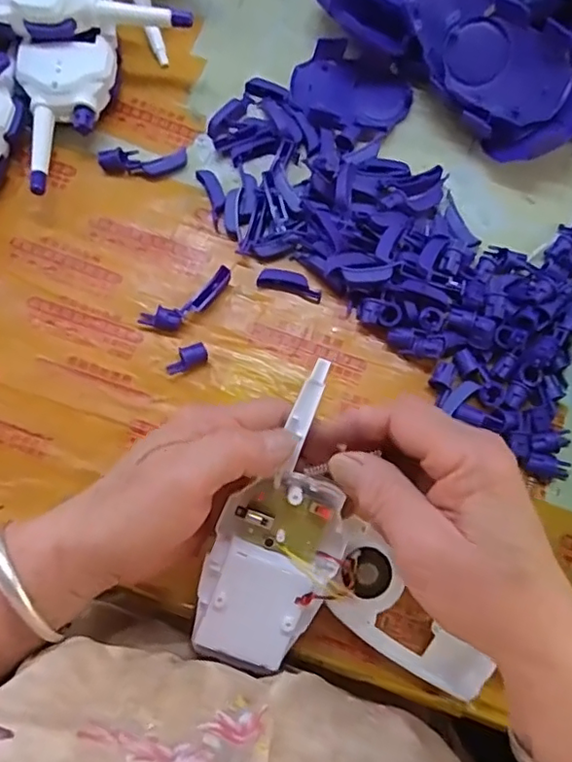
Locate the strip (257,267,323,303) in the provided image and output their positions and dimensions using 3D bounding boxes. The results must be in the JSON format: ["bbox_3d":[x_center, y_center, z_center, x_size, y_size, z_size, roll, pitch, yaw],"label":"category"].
[{"bbox_3d":[0.004,-0.065,0.378,0.043,0.008,0.014,15,76,2],"label":"strip"}]

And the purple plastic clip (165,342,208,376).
[{"bbox_3d":[-0.063,-0.014,0.361,0.027,0.012,0.011,-25,78,-8],"label":"purple plastic clip"}]

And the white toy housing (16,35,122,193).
[{"bbox_3d":[-0.143,-0.179,0.388,0.065,0.035,0.109,-10,77,-4],"label":"white toy housing"}]

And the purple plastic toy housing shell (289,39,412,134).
[{"bbox_3d":[0.045,-0.207,0.410,0.081,0.016,0.064,31,77,6],"label":"purple plastic toy housing shell"}]

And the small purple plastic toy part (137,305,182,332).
[{"bbox_3d":[-0.081,-0.041,0.367,0.027,0.011,0.012,11,76,1],"label":"small purple plastic toy part"}]

